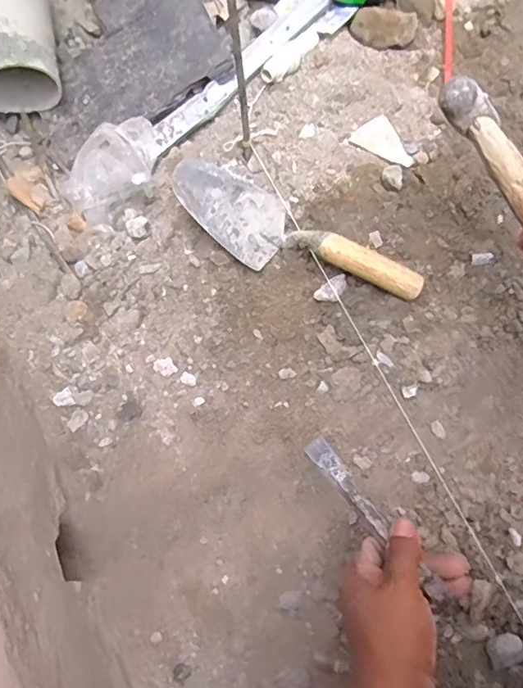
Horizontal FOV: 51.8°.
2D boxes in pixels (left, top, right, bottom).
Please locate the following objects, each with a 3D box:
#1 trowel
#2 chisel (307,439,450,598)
[{"bbox_3d":[0.040,-0.111,0.576,0.276,0.073,0.092,27,76,9],"label":"trowel"},{"bbox_3d":[0.088,0.137,0.443,0.019,0.008,0.167,-34,47,-7],"label":"chisel"}]

